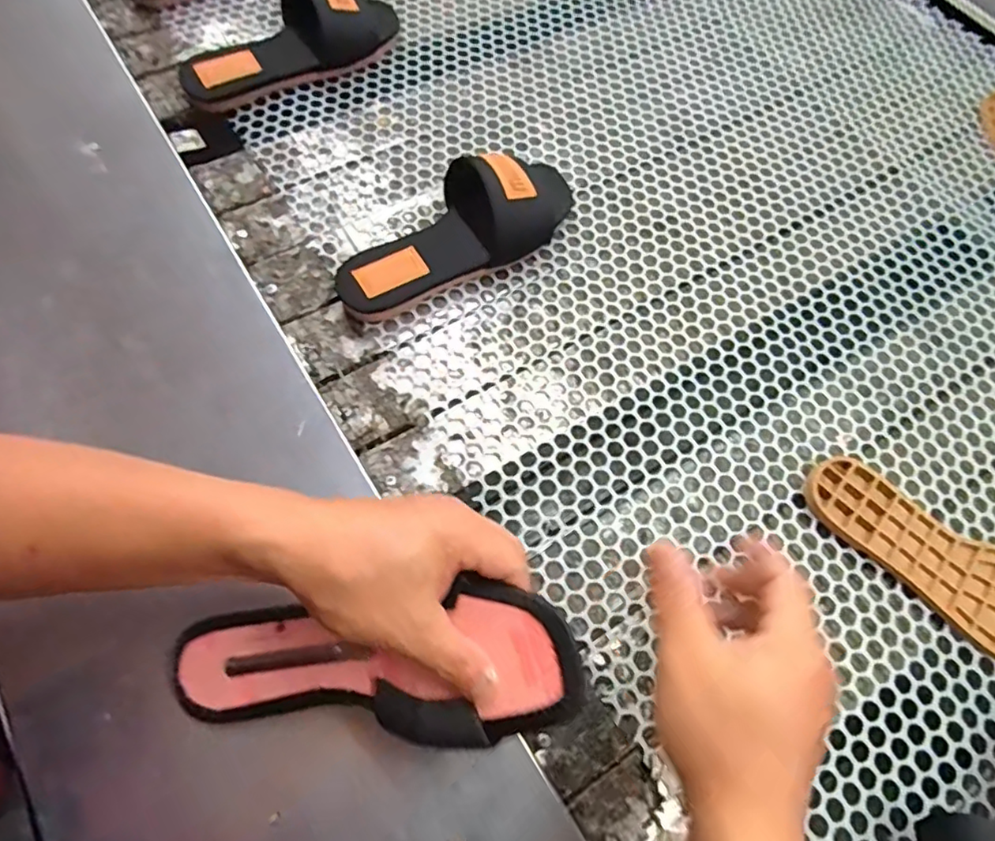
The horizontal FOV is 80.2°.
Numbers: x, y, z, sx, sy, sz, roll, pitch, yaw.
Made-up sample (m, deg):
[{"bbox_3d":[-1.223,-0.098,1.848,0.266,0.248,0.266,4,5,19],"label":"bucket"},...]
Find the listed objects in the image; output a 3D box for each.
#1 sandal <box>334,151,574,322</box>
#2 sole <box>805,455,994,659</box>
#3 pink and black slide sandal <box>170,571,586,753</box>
[{"bbox_3d":[-0.033,-0.162,0.489,0.219,0.069,0.081,-26,70,-14],"label":"sandal"},{"bbox_3d":[0.331,0.108,0.423,0.231,0.013,0.078,31,68,11],"label":"sole"},{"bbox_3d":[-0.066,0.131,0.322,0.222,0.037,0.079,-6,85,14],"label":"pink and black slide sandal"}]

